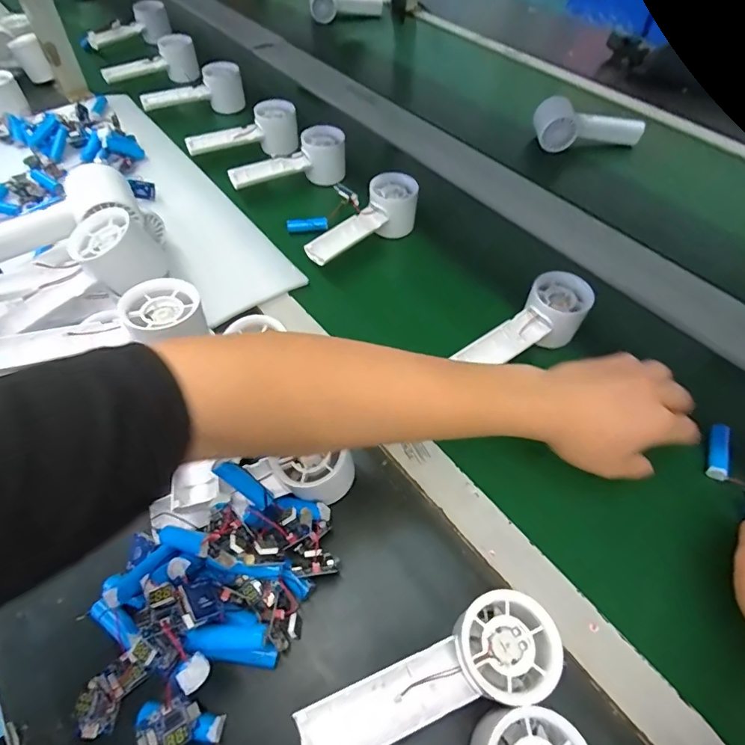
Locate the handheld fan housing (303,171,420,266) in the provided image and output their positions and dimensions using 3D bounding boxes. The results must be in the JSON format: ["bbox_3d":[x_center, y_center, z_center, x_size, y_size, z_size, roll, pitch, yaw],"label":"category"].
[{"bbox_3d":[-0.014,-0.179,0.533,0.156,0.051,0.052,-33,61,-21],"label":"handheld fan housing"}]

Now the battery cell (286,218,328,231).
[{"bbox_3d":[-0.082,-0.187,0.562,0.051,0.012,0.016,-1,55,-1],"label":"battery cell"}]

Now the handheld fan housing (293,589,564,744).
[{"bbox_3d":[0.033,0.190,0.271,0.160,0.053,0.058,-18,57,-12],"label":"handheld fan housing"}]

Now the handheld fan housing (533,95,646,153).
[{"bbox_3d":[0.325,-0.370,0.680,0.163,0.064,0.047,1,55,1],"label":"handheld fan housing"}]

